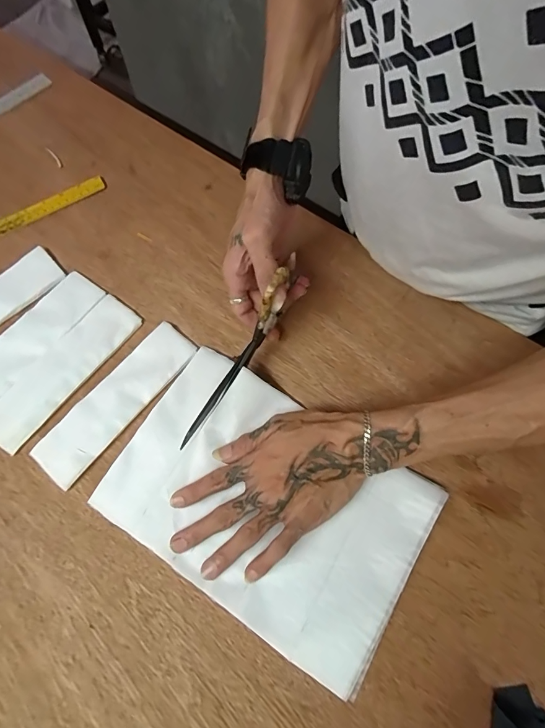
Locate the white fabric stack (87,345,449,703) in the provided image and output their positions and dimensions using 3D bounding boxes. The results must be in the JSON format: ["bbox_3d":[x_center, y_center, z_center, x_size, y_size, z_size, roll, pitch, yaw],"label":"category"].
[{"bbox_3d":[-0.009,0.120,0.348,0.273,0.021,0.182,31,73,13],"label":"white fabric stack"}]

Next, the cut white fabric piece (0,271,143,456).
[{"bbox_3d":[-0.246,-0.012,0.417,0.113,0.011,0.183,34,74,14],"label":"cut white fabric piece"}]

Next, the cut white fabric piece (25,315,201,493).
[{"bbox_3d":[-0.159,0.034,0.394,0.056,0.006,0.182,37,72,11],"label":"cut white fabric piece"}]

